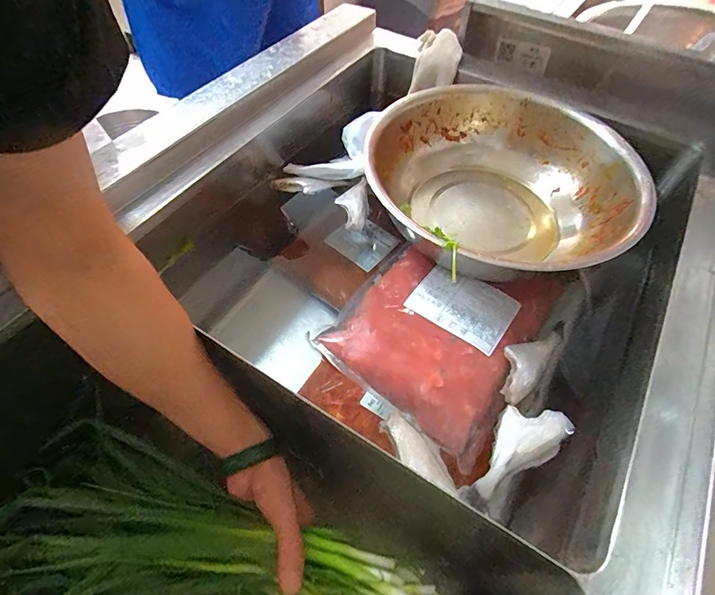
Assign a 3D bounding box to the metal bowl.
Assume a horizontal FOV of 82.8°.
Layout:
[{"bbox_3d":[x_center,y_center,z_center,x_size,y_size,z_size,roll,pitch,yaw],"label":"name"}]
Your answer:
[{"bbox_3d":[0.165,-0.142,0.519,0.297,0.117,0.297,1,55,-1],"label":"metal bowl"}]

